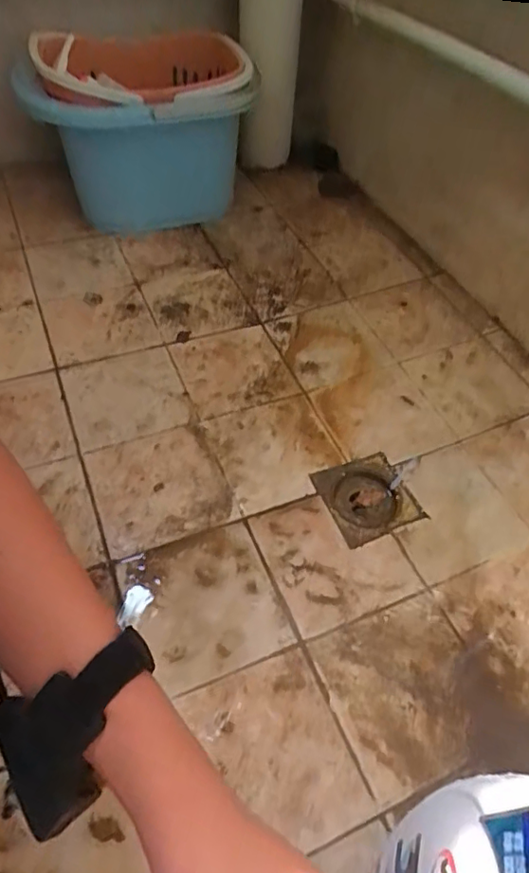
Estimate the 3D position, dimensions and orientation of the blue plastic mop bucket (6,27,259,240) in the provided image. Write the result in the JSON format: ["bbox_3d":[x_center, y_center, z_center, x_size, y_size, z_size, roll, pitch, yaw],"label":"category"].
[{"bbox_3d":[-0.175,-0.511,0.918,0.290,0.249,0.313,8,50,4],"label":"blue plastic mop bucket"}]

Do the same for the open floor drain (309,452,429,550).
[{"bbox_3d":[0.122,0.074,0.644,0.102,0.017,0.107,-18,53,-17],"label":"open floor drain"}]

